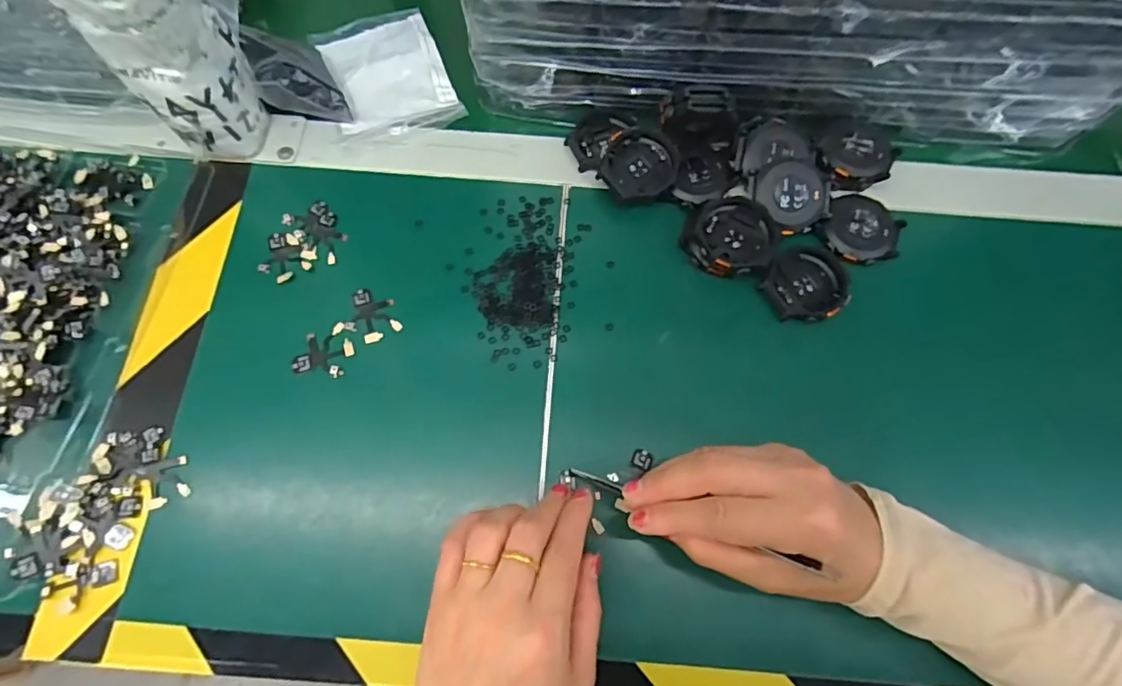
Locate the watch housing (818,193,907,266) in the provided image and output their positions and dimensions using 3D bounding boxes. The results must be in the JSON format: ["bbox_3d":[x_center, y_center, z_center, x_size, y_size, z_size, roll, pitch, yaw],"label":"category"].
[{"bbox_3d":[0.196,-0.073,0.360,0.048,0.009,0.048,0,69,-1],"label":"watch housing"}]

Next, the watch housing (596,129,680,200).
[{"bbox_3d":[0.053,-0.116,0.370,0.047,0.021,0.047,19,70,6],"label":"watch housing"}]

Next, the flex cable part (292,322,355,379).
[{"bbox_3d":[-0.140,0.003,0.331,0.033,0.004,0.033,6,69,1],"label":"flex cable part"}]

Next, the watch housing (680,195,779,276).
[{"bbox_3d":[0.108,-0.068,0.353,0.055,0.018,0.053,0,69,-1],"label":"watch housing"}]

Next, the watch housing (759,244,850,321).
[{"bbox_3d":[0.155,-0.038,0.350,0.054,0.008,0.049,-23,72,-10],"label":"watch housing"}]

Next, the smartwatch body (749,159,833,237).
[{"bbox_3d":[0.151,-0.097,0.356,0.049,0.010,0.045,-22,71,-9],"label":"smartwatch body"}]

